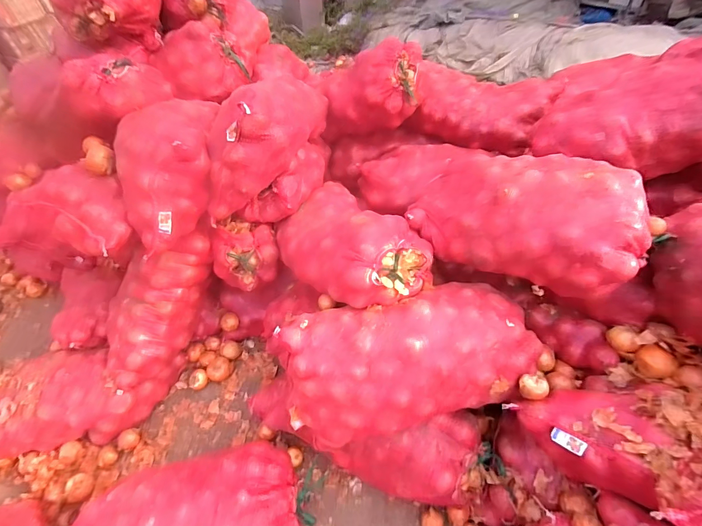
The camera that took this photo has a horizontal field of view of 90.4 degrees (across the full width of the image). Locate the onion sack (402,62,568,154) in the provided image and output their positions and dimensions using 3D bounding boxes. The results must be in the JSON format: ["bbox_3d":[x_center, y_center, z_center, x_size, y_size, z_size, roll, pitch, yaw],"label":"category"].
[{"bbox_3d":[0.582,-0.714,1.594,0.582,0.245,0.315,23,55,23],"label":"onion sack"}]

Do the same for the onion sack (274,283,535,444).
[{"bbox_3d":[0.174,0.286,1.090,0.772,0.238,0.356,-13,49,-5],"label":"onion sack"}]

